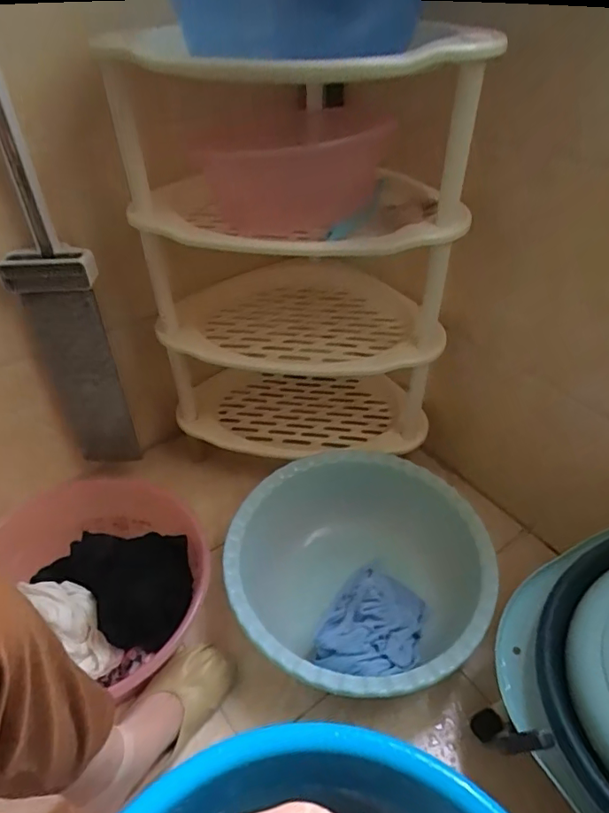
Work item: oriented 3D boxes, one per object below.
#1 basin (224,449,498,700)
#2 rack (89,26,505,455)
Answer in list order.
[{"bbox_3d":[0.078,0.250,0.782,0.363,0.137,0.372,0,40,0],"label":"basin"},{"bbox_3d":[-0.017,-0.213,0.840,0.425,0.609,0.305,-3,40,-3],"label":"rack"}]

